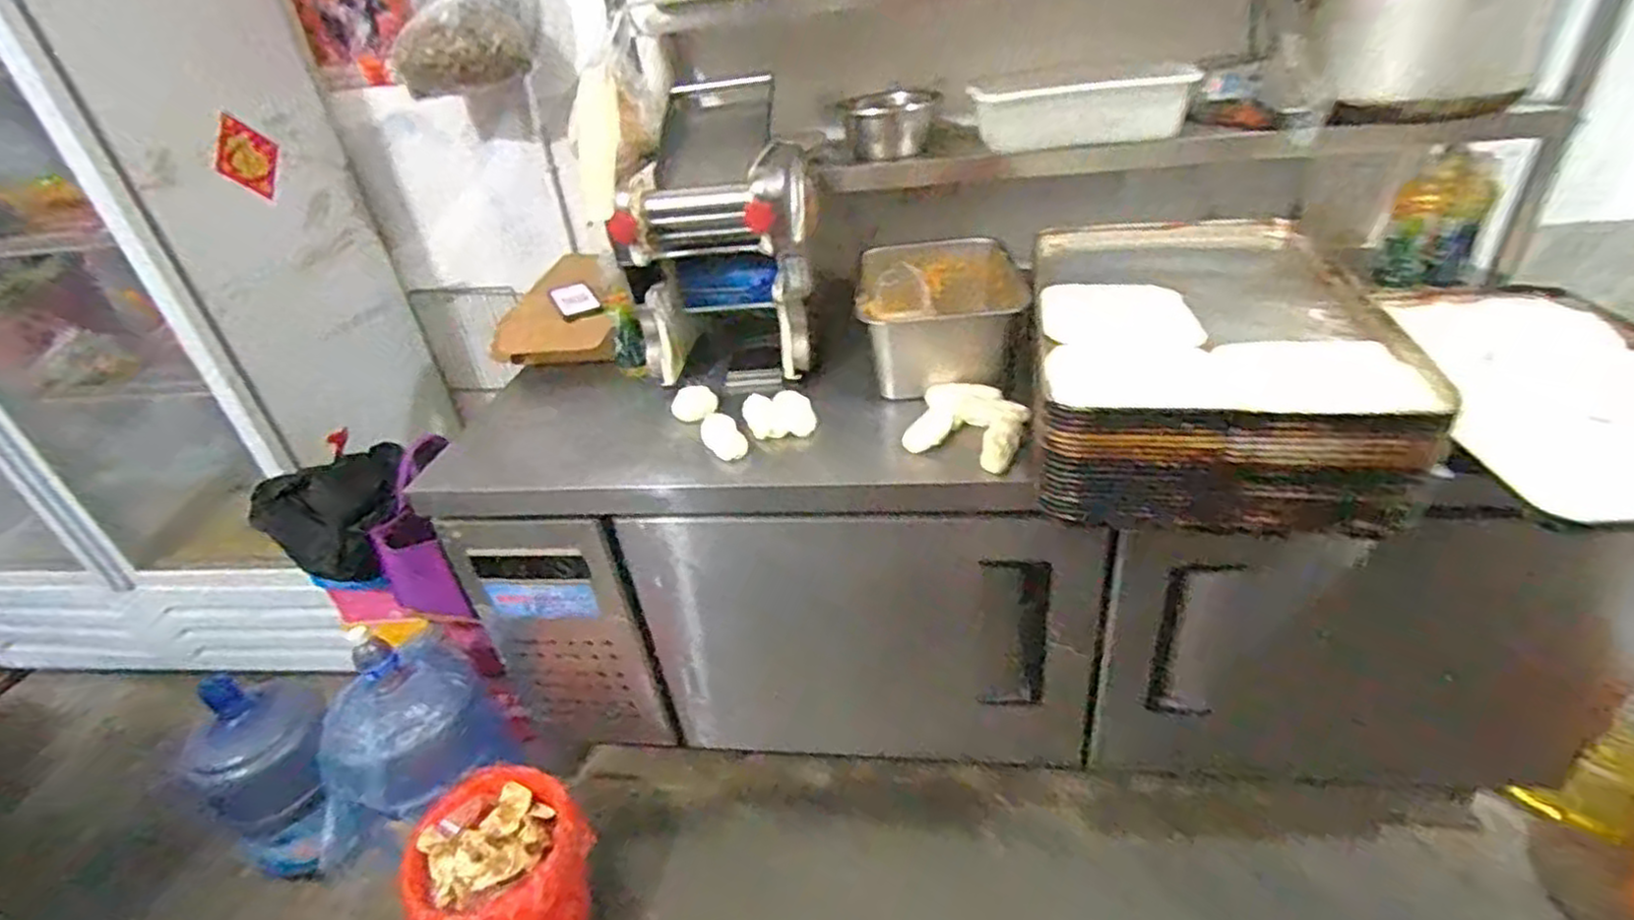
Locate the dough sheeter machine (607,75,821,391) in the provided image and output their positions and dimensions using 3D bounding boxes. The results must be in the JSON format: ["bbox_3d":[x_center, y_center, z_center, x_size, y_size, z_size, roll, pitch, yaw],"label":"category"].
[{"bbox_3d":[-0.148,-0.392,1.359,0.321,0.419,0.423,-4,33,6],"label":"dough sheeter machine"}]

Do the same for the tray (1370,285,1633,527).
[{"bbox_3d":[1.044,-0.112,1.021,0.389,0.037,0.662,4,35,18],"label":"tray"}]

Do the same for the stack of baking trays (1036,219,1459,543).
[{"bbox_3d":[0.517,-0.153,1.044,0.395,0.159,0.585,2,35,15],"label":"stack of baking trays"}]

